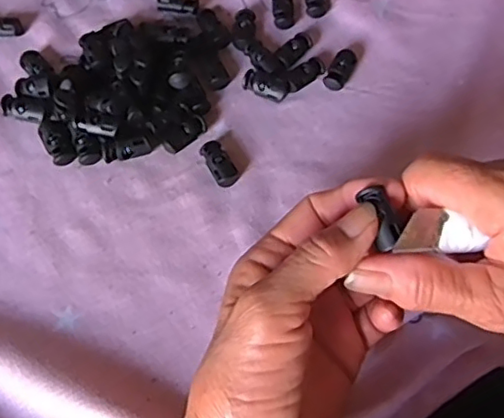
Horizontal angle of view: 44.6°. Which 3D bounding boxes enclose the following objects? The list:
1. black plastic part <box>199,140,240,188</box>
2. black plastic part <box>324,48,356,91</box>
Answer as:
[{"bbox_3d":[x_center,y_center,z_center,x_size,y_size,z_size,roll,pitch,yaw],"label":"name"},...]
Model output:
[{"bbox_3d":[-0.019,-0.027,0.354,0.014,0.008,0.029,-27,70,-14],"label":"black plastic part"},{"bbox_3d":[0.057,-0.090,0.394,0.013,0.009,0.031,27,68,9],"label":"black plastic part"}]

